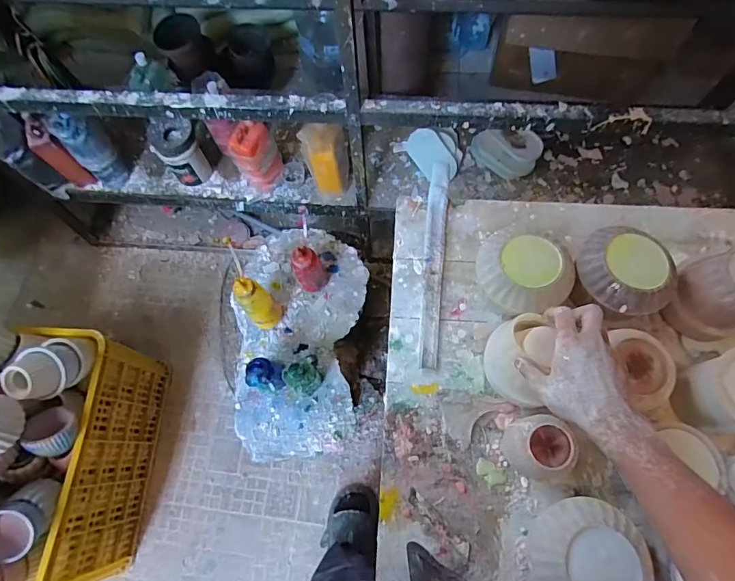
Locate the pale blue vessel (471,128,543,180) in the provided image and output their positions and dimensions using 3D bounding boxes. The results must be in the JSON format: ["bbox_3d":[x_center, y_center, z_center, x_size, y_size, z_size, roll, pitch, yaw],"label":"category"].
[{"bbox_3d":[0.378,-0.384,1.220,0.186,0.081,0.102,22,72,10],"label":"pale blue vessel"}]

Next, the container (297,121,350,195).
[{"bbox_3d":[-0.104,-0.341,1.140,0.110,0.237,0.073,-3,70,1],"label":"container"}]

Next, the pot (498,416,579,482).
[{"bbox_3d":[0.218,0.202,0.565,0.068,0.080,0.073,-1,70,2],"label":"pot"}]

